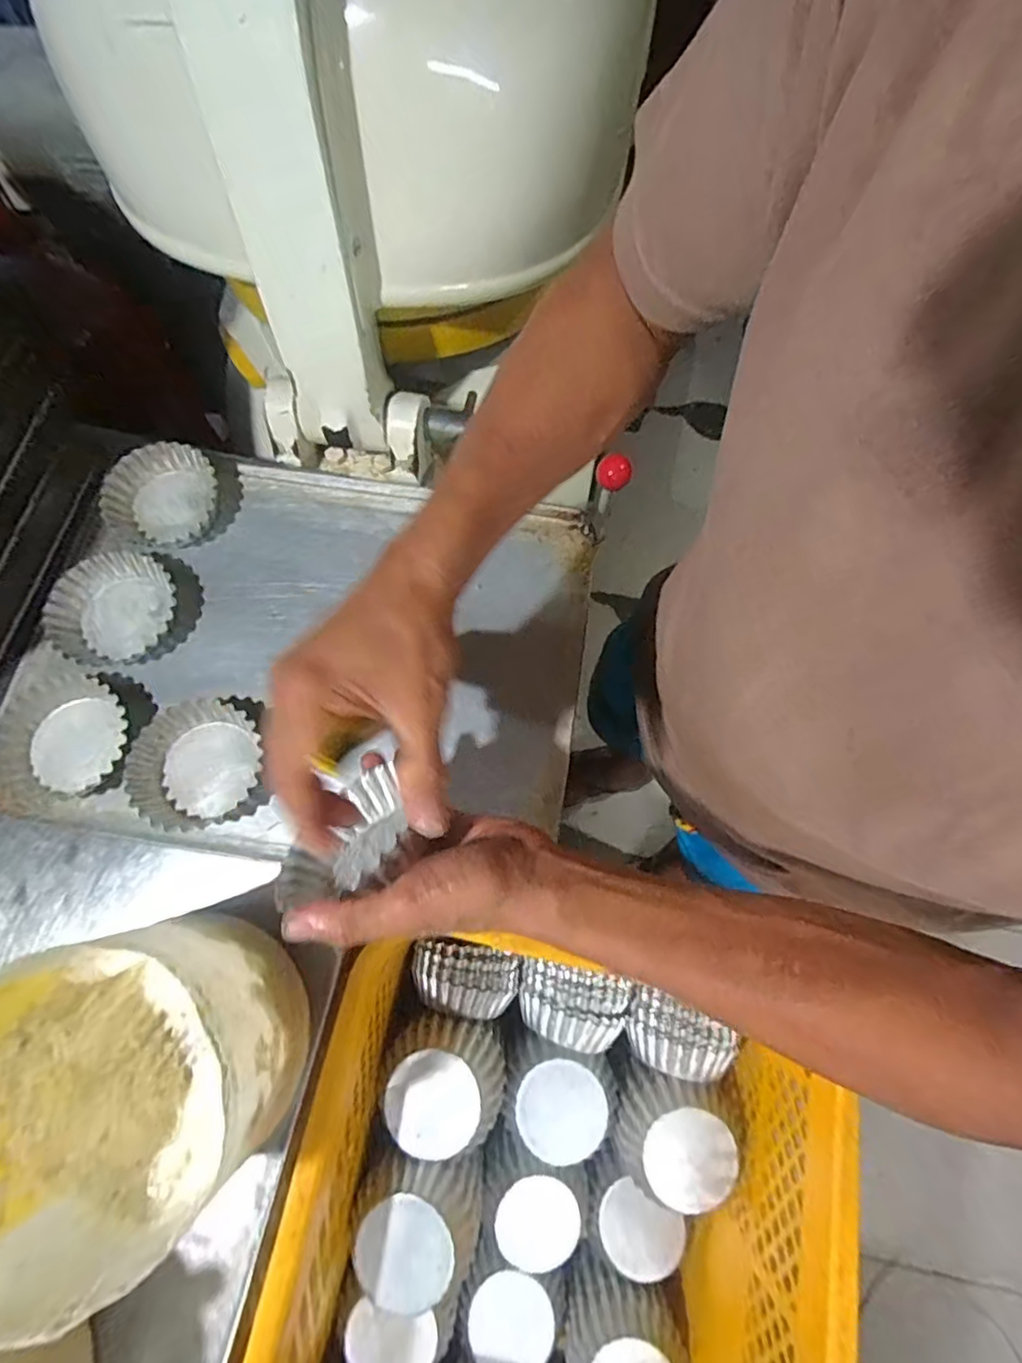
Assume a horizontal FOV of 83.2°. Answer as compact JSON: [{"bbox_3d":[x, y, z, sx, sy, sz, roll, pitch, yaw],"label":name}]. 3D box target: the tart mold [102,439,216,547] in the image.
[{"bbox_3d":[-0.315,-0.168,0.521,0.086,0.028,0.095,42,77,12],"label":"tart mold"}]

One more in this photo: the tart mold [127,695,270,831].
[{"bbox_3d":[-0.243,0.062,0.453,0.097,0.030,0.100,-14,73,-4],"label":"tart mold"}]

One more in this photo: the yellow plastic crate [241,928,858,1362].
[{"bbox_3d":[0.011,0.513,0.435,0.354,0.241,0.468,11,73,4],"label":"yellow plastic crate"}]

